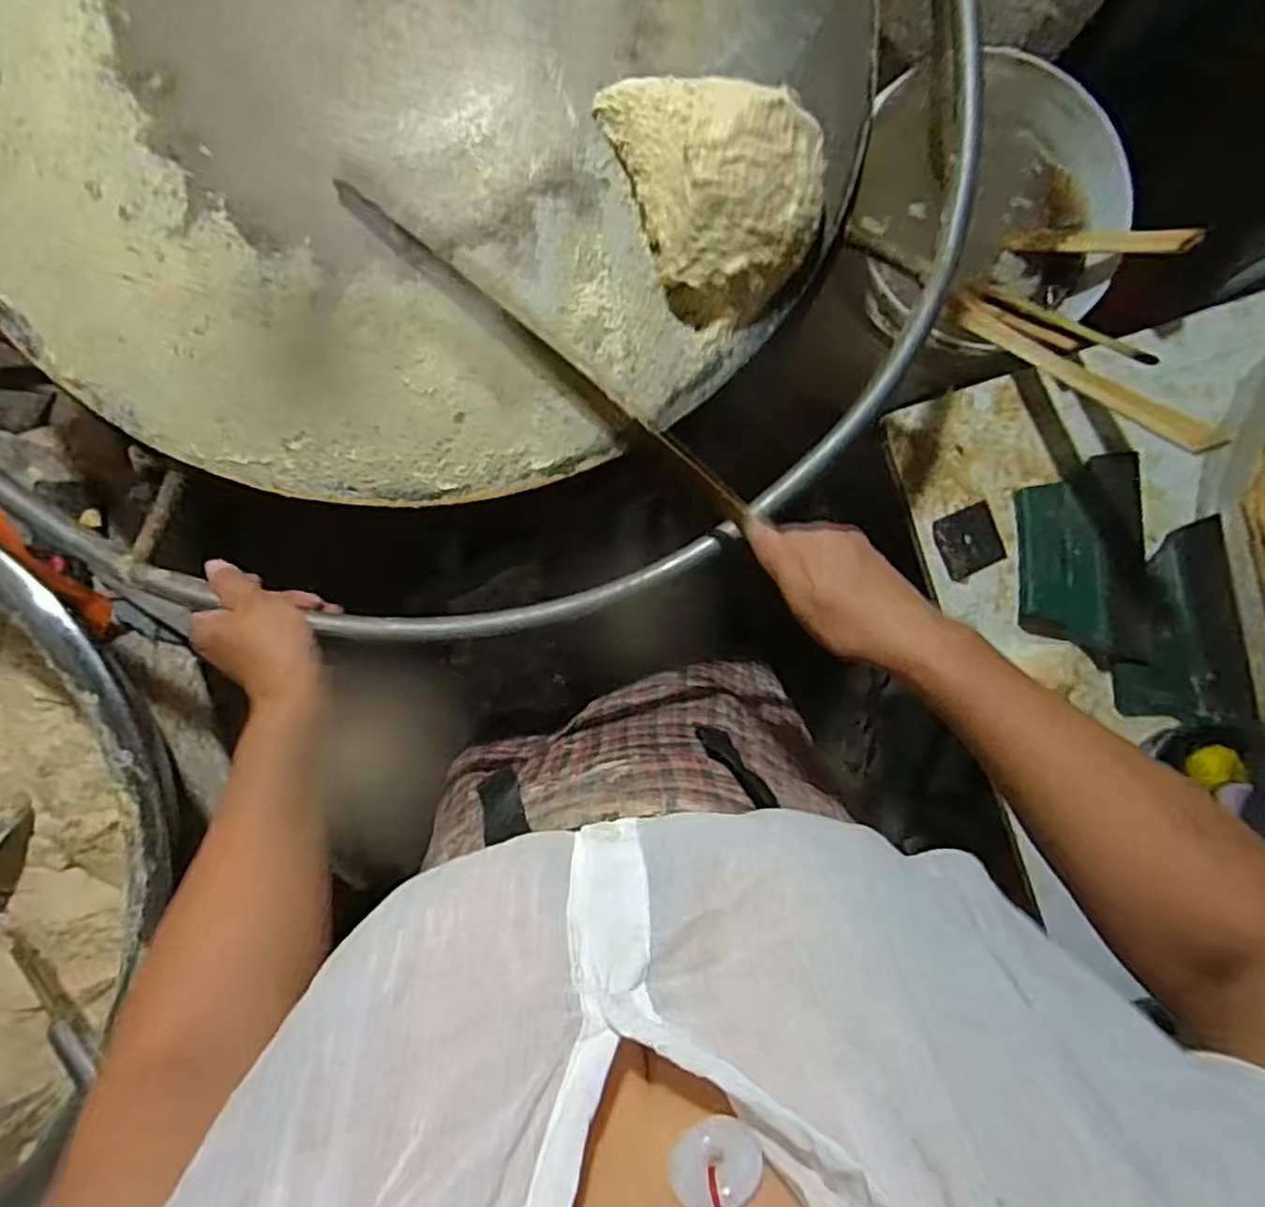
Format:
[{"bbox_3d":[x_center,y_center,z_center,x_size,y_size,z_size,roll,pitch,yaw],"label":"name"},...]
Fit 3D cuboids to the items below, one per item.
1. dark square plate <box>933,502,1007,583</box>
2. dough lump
[{"bbox_3d":[0.323,-0.059,0.698,0.065,0.010,0.060,-23,90,-4],"label":"dark square plate"},{"bbox_3d":[0.062,-0.272,0.460,0.113,0.062,0.156,-20,90,-4],"label":"dough lump"}]

